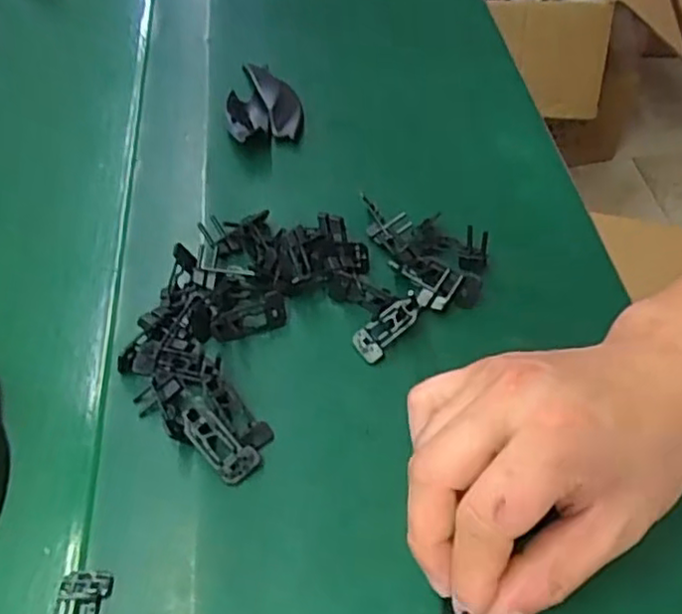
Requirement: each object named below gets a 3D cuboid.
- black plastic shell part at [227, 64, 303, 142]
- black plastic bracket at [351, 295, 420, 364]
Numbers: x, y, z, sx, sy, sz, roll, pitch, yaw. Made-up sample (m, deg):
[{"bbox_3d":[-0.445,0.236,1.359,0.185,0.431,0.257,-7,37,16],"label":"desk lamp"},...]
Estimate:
[{"bbox_3d":[-0.057,-0.150,0.505,0.053,0.020,0.093,-6,52,-5],"label":"black plastic shell part"},{"bbox_3d":[0.025,0.011,0.378,0.042,0.006,0.020,-43,62,-5],"label":"black plastic bracket"}]

